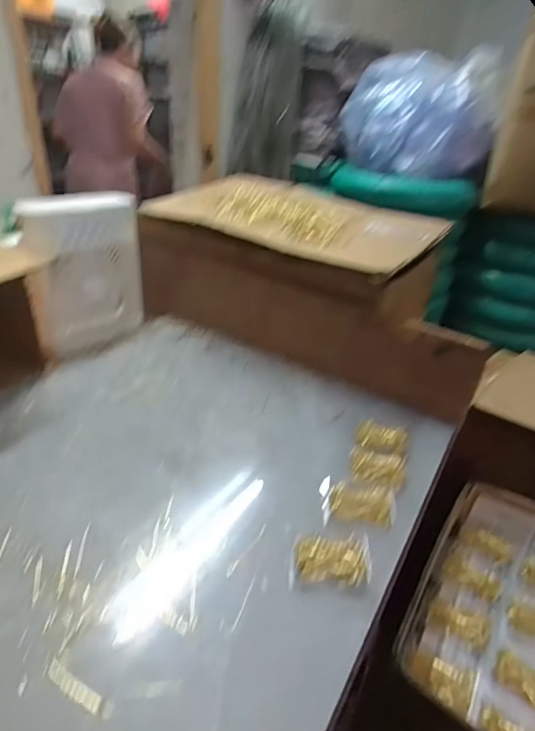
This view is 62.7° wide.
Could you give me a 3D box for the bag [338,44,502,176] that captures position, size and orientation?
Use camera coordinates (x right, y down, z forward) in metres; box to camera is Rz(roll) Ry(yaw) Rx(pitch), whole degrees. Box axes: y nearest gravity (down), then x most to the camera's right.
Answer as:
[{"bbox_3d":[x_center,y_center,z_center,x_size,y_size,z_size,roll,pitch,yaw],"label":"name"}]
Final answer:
[{"bbox_3d":[0.460,-0.785,1.372,0.375,0.305,0.380,-2,33,-9],"label":"bag"}]

